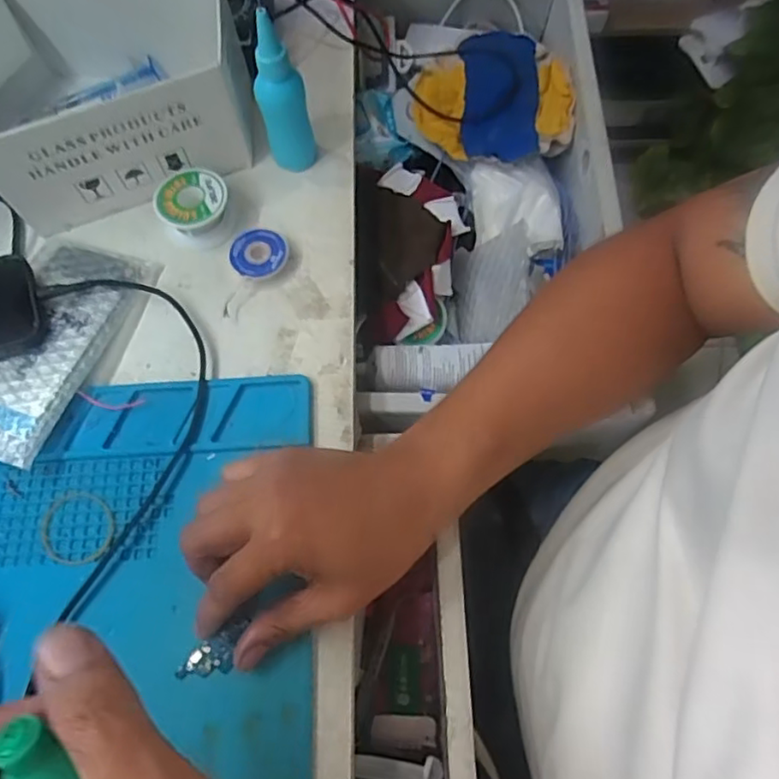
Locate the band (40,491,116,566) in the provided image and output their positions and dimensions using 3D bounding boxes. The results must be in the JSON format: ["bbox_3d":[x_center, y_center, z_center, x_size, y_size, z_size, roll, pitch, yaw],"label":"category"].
[{"bbox_3d":[-0.194,0.086,0.384,0.047,0.004,0.044,0,67,1],"label":"band"}]

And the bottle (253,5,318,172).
[{"bbox_3d":[-0.075,-0.206,0.439,0.032,0.112,0.027,35,72,15],"label":"bottle"}]

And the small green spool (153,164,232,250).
[{"bbox_3d":[-0.146,-0.137,0.460,0.050,0.025,0.058,-26,69,-10],"label":"small green spool"}]

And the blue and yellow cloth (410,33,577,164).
[{"bbox_3d":[0.099,-0.286,0.597,0.147,0.035,0.147,3,67,3],"label":"blue and yellow cloth"}]

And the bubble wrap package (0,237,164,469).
[{"bbox_3d":[-0.243,-0.035,0.426,0.089,0.020,0.171,16,68,8],"label":"bubble wrap package"}]

